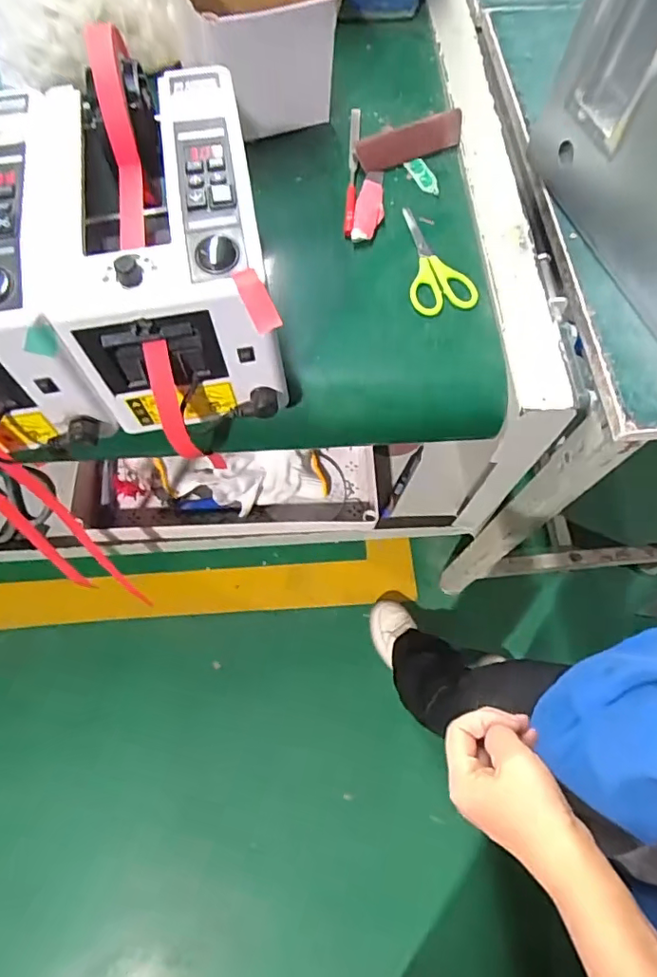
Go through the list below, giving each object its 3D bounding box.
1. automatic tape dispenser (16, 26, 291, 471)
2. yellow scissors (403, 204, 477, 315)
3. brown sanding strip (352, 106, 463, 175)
[{"bbox_3d":[-0.118,-0.183,0.399,0.137,0.130,0.257,-10,69,-6],"label":"automatic tape dispenser"},{"bbox_3d":[0.097,-0.219,0.514,0.058,0.013,0.127,-9,69,-5],"label":"yellow scissors"},{"bbox_3d":[0.084,-0.356,0.558,0.116,0.032,0.012,-23,36,-9],"label":"brown sanding strip"}]

